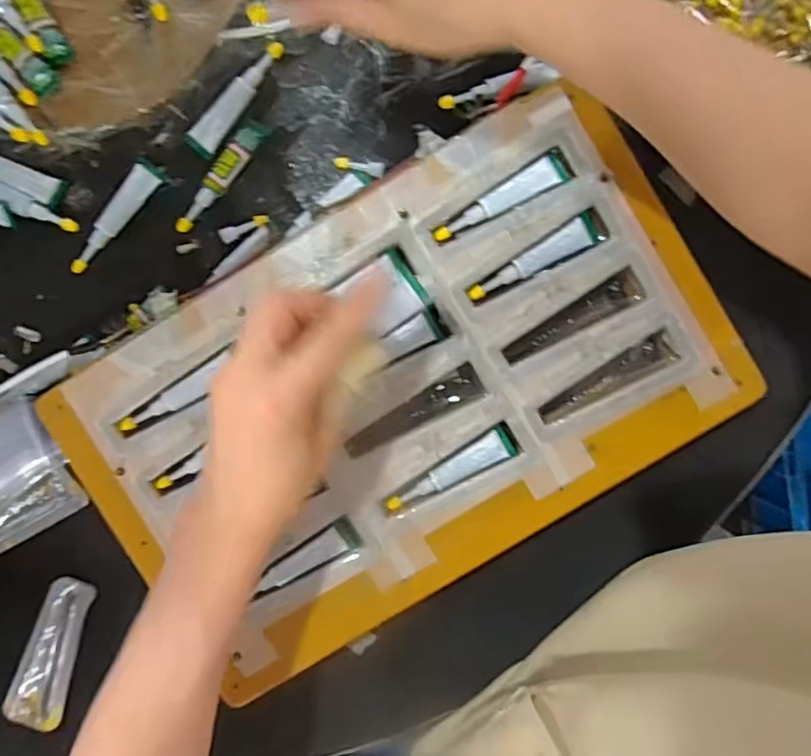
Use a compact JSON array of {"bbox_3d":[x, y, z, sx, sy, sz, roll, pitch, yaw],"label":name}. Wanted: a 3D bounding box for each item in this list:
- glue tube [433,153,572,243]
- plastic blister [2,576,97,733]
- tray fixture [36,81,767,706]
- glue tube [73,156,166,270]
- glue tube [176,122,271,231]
[{"bbox_3d":[0.057,-0.106,0.365,0.086,0.005,0.017,-30,93,2],"label":"glue tube"},{"bbox_3d":[-0.242,0.187,0.411,0.037,0.020,0.102,17,93,-1],"label":"plastic blister"},{"bbox_3d":[0.000,0.011,0.369,0.373,0.025,0.225,-32,87,2],"label":"tray fixture"},{"bbox_3d":[-0.188,-0.104,0.397,0.016,0.014,0.084,38,93,-2],"label":"glue tube"},{"bbox_3d":[-0.119,-0.130,0.395,0.019,0.012,0.084,35,93,-2],"label":"glue tube"}]

